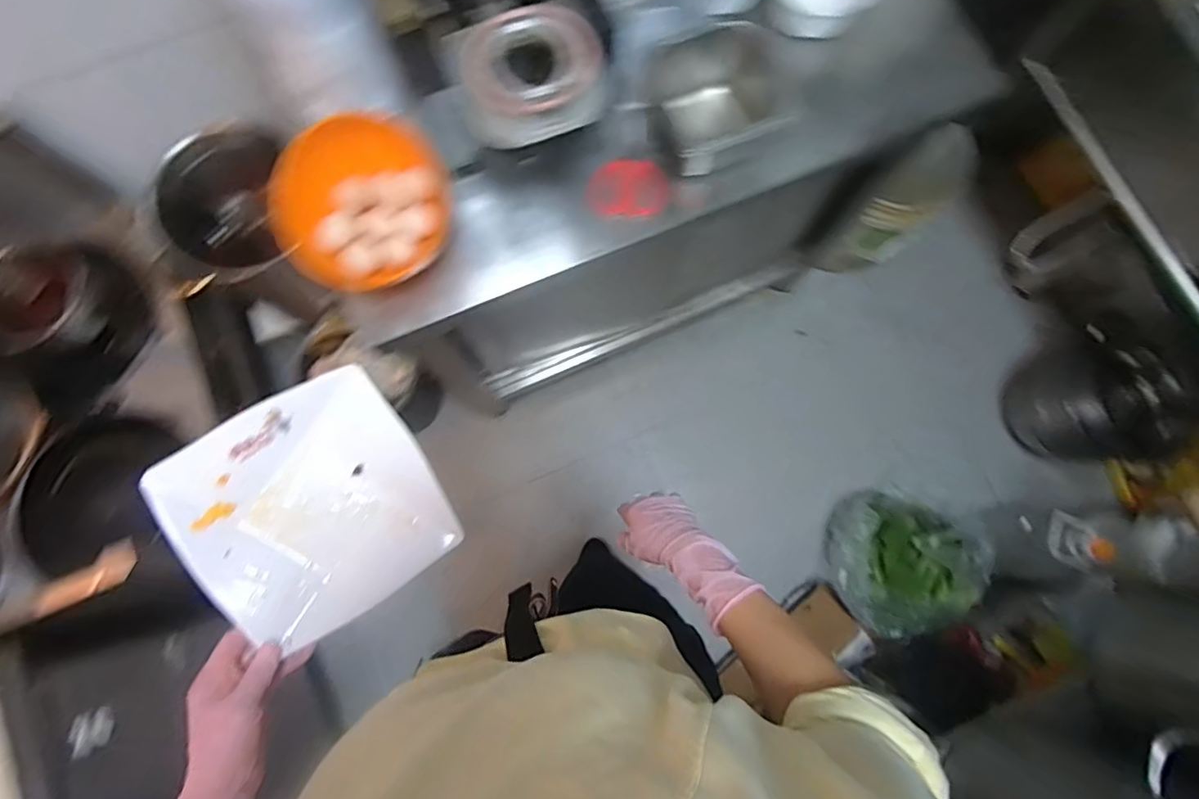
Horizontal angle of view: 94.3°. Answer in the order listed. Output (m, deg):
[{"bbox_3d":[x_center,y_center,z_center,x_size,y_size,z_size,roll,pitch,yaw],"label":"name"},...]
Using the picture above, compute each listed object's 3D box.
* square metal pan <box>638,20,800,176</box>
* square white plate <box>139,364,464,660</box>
[{"bbox_3d":[0.147,-0.394,0.761,0.153,0.090,0.150,-21,79,-4],"label":"square metal pan"},{"bbox_3d":[-0.256,0.100,0.501,0.203,0.020,0.200,-33,99,-13],"label":"square white plate"}]

